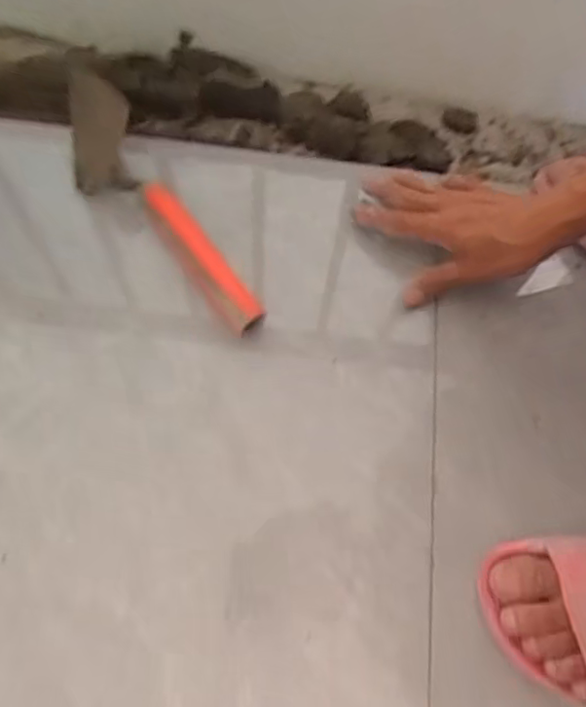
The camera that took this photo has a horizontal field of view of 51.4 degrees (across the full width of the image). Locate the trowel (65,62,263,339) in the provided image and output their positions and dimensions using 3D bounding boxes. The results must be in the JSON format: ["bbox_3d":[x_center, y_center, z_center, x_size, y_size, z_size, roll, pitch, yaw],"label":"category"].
[{"bbox_3d":[-0.126,-0.130,0.508,0.068,0.062,0.294,-33,71,-18],"label":"trowel"}]

